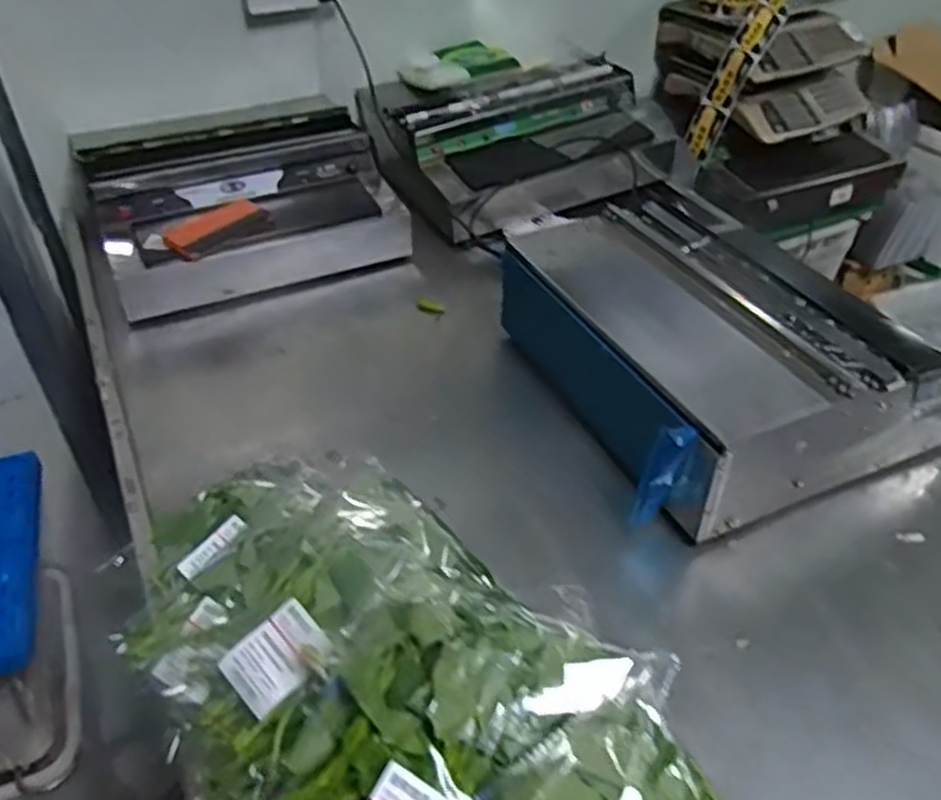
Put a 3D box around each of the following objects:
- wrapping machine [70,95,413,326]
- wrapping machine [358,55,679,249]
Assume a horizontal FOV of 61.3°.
[{"bbox_3d":[-0.399,-0.358,1.402,0.512,0.168,0.369,-14,46,-20],"label":"wrapping machine"},{"bbox_3d":[0.076,-0.532,1.592,0.542,0.200,0.429,-16,47,-22],"label":"wrapping machine"}]

